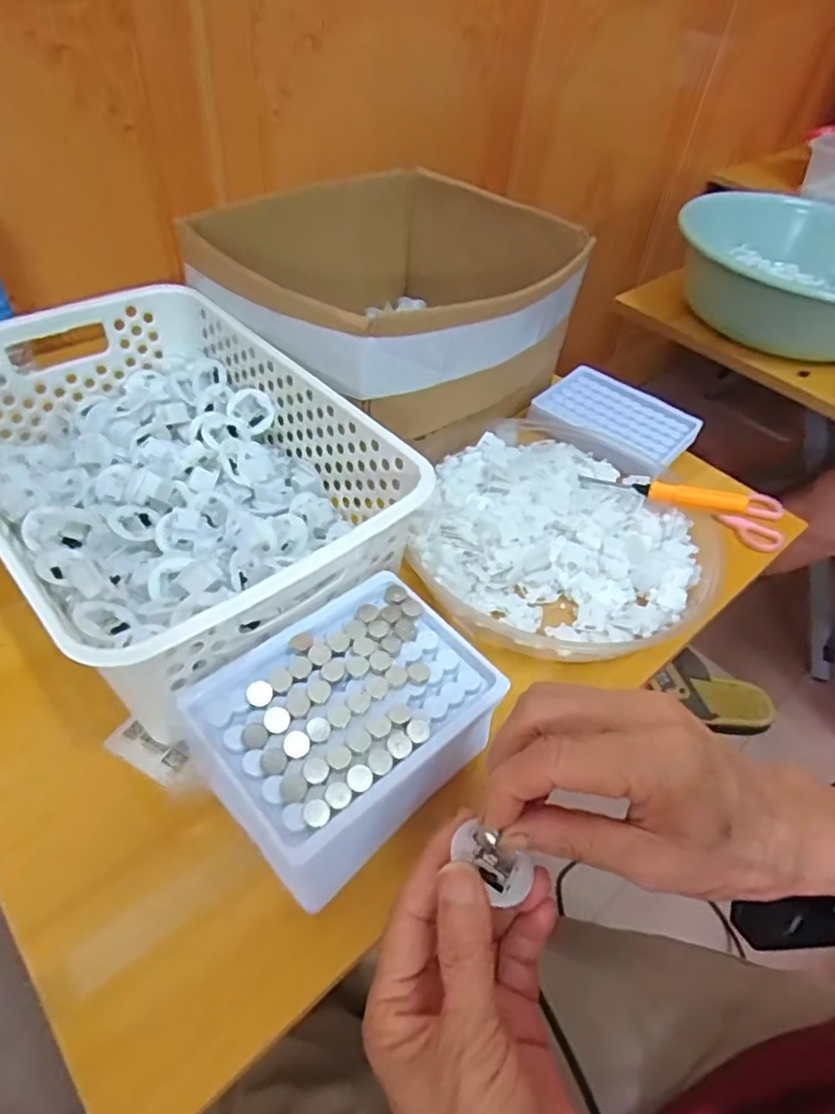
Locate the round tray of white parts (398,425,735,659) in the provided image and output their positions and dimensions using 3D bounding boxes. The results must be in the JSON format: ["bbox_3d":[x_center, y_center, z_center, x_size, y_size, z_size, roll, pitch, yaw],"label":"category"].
[{"bbox_3d":[0.118,-0.019,0.480,0.220,0.029,0.223,3,47,-4],"label":"round tray of white parts"}]

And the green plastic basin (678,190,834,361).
[{"bbox_3d":[0.470,-0.337,0.756,0.327,0.093,0.283,-28,56,-28],"label":"green plastic basin"}]

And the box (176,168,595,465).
[{"bbox_3d":[-0.008,-0.207,0.539,0.227,0.133,0.293,35,53,24],"label":"box"}]

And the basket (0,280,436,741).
[{"bbox_3d":[-0.158,-0.046,0.408,0.200,0.106,0.299,-32,58,-31],"label":"basket"}]

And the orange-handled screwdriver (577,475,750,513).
[{"bbox_3d":[0.186,-0.052,0.490,0.127,0.017,0.016,16,44,37],"label":"orange-handled screwdriver"}]

